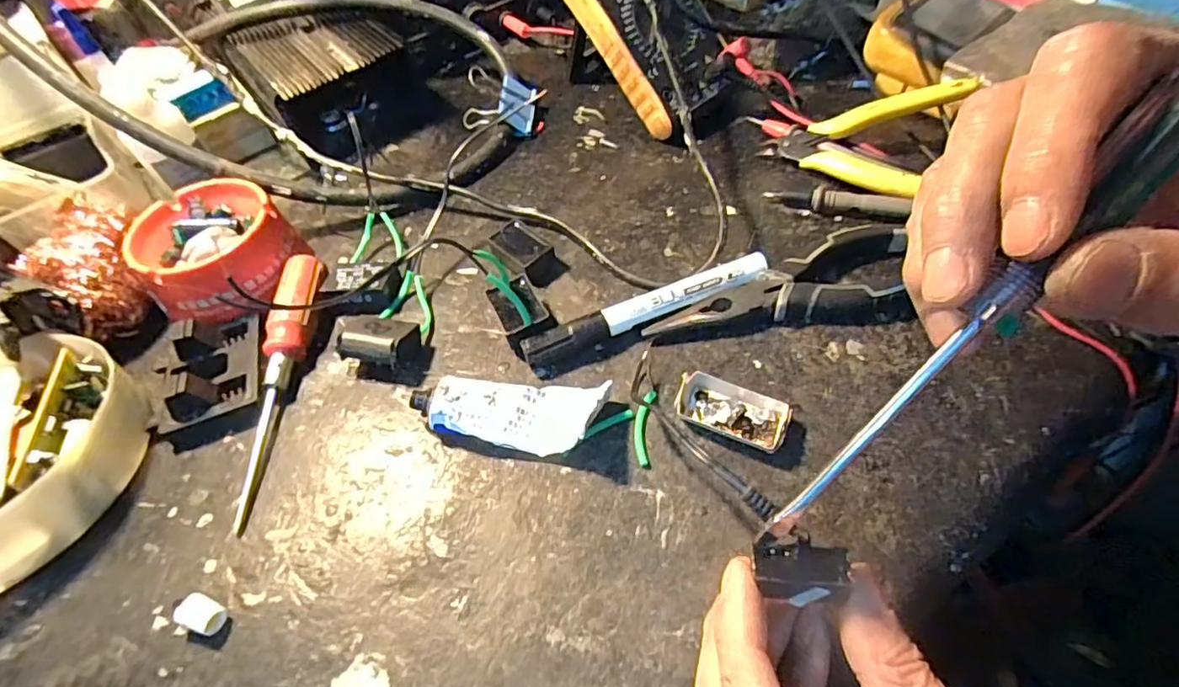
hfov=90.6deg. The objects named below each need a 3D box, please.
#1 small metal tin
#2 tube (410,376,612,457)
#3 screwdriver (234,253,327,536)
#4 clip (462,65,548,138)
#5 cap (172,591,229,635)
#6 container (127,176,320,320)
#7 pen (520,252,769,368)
[{"bbox_3d":[0.066,0.031,0.272,0.050,0.011,0.027,20,57,19],"label":"small metal tin"},{"bbox_3d":[-0.037,0.033,0.274,0.089,0.020,0.035,-1,53,4],"label":"tube"},{"bbox_3d":[-0.158,0.016,0.298,0.024,0.023,0.148,-7,53,0],"label":"screwdriver"},{"bbox_3d":[-0.066,-0.180,0.433,0.064,0.033,0.037,10,55,12],"label":"clip"},{"bbox_3d":[-0.153,0.108,0.232,0.017,0.011,0.012,14,55,15],"label":"cap"},{"bbox_3d":[-0.216,-0.053,0.343,0.083,0.042,0.089,-38,59,-22],"label":"container"},{"bbox_3d":[0.031,-0.017,0.308,0.136,0.017,0.017,-20,54,-10],"label":"pen"}]

